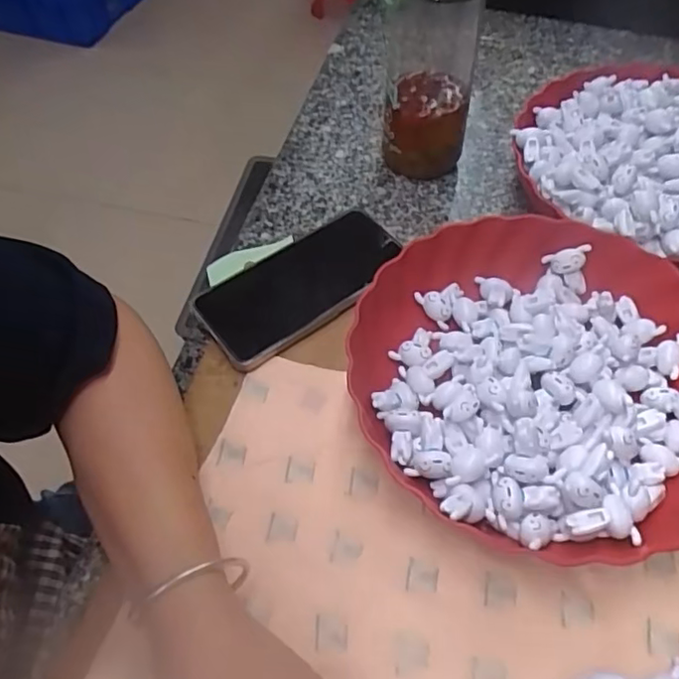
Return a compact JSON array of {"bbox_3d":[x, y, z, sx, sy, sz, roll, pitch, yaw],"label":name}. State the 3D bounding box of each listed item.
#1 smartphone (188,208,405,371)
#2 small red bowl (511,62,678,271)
[{"bbox_3d":[-0.025,-0.043,0.458,0.160,0.015,0.087,-35,60,-16],"label":"smartphone"},{"bbox_3d":[0.268,-0.147,0.498,0.237,0.064,0.218,-2,55,3],"label":"small red bowl"}]

